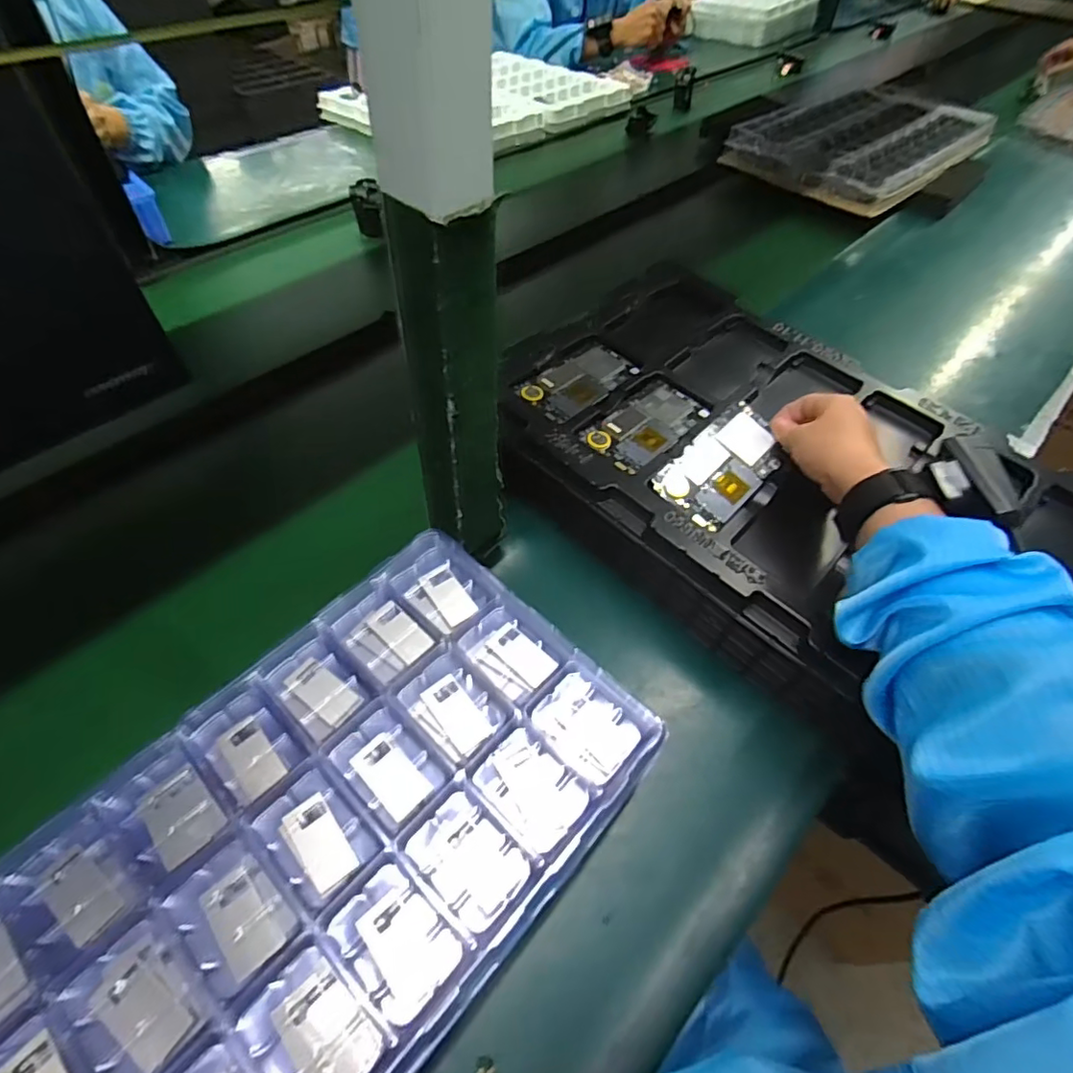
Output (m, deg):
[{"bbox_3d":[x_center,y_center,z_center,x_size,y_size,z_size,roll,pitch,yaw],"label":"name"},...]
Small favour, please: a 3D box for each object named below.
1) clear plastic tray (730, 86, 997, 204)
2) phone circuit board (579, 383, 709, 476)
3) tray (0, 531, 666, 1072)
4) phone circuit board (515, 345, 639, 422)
[{"bbox_3d":[0.626,-0.756,1.093,0.538,0.053,0.307,-34,61,-25],"label":"clear plastic tray"},{"bbox_3d":[0.100,-0.103,0.533,0.066,0.007,0.122,39,58,25],"label":"phone circuit board"},{"bbox_3d":[-0.126,0.168,0.285,0.201,0.030,0.385,37,57,23],"label":"tray"},{"bbox_3d":[0.041,-0.152,0.559,0.062,0.007,0.119,38,60,24],"label":"phone circuit board"}]

